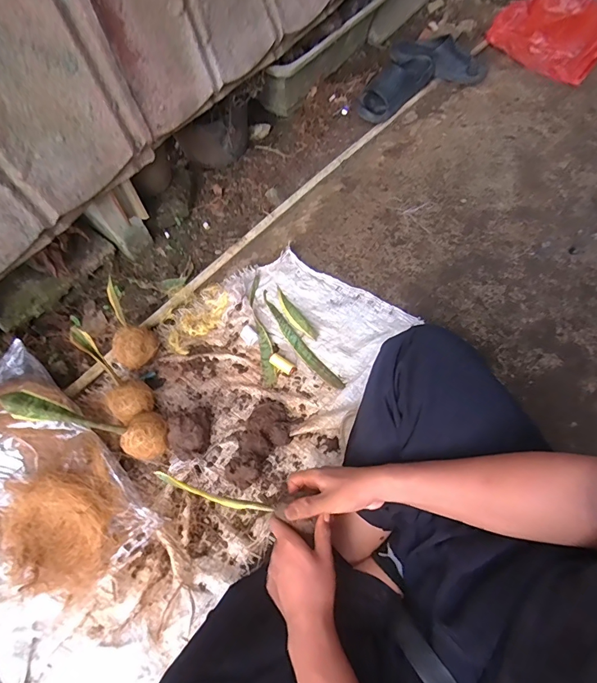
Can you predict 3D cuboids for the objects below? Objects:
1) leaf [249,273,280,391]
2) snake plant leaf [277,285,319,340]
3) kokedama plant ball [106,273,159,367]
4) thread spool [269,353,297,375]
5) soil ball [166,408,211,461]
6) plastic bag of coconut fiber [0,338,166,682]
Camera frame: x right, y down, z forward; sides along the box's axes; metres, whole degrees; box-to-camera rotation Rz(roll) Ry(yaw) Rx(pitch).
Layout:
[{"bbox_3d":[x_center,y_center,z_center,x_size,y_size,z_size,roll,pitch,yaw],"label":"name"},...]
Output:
[{"bbox_3d":[-0.080,-0.031,0.855,0.031,0.012,0.276,-12,63,-5],"label":"leaf"},{"bbox_3d":[-0.010,-0.065,0.862,0.033,0.023,0.152,-35,67,-16],"label":"snake plant leaf"},{"bbox_3d":[-0.355,-0.032,0.800,0.084,0.070,0.179,-24,90,-11],"label":"kokedama plant ball"},{"bbox_3d":[-0.034,0.046,0.805,0.060,0.019,0.025,34,68,17],"label":"thread spool"},{"bbox_3d":[-0.201,0.166,0.721,0.070,0.065,0.090,-11,63,-5],"label":"soil ball"},{"bbox_3d":[-0.485,0.232,0.653,0.293,0.116,0.434,-40,69,-18],"label":"plastic bag of coconut fiber"}]

